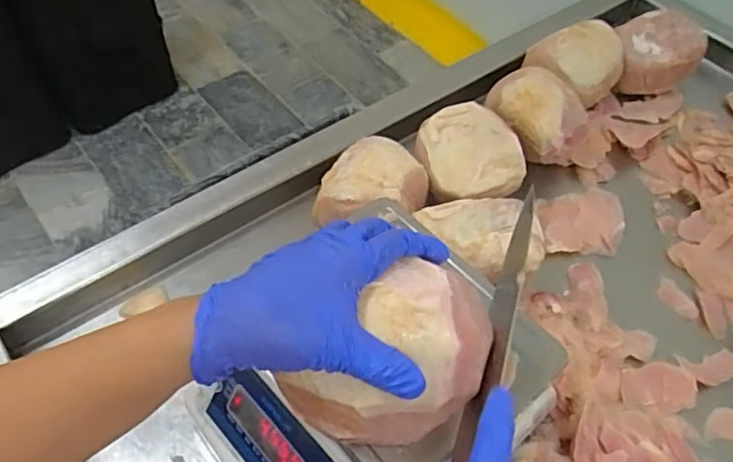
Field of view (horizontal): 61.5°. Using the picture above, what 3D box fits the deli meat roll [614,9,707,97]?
[{"bbox_3d":[0.397,-0.240,0.853,0.108,0.077,0.117,2,53,-3],"label":"deli meat roll"}]

